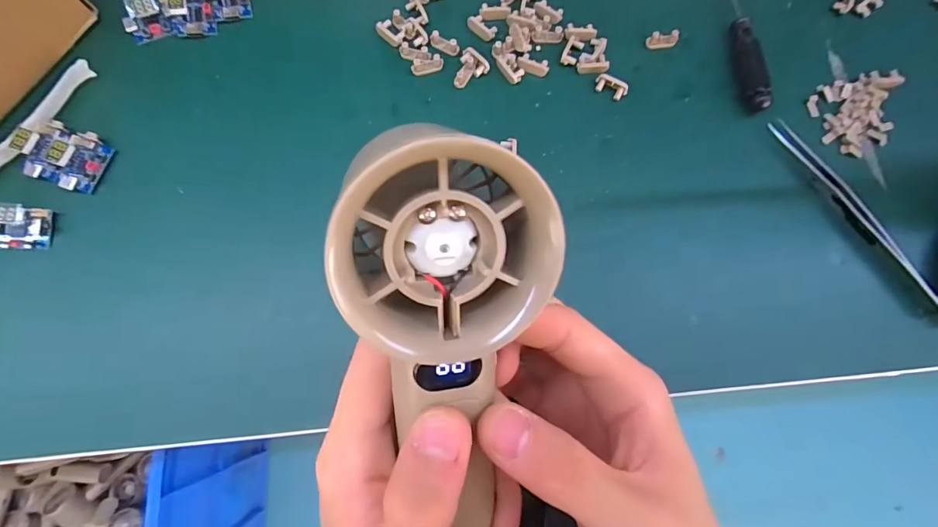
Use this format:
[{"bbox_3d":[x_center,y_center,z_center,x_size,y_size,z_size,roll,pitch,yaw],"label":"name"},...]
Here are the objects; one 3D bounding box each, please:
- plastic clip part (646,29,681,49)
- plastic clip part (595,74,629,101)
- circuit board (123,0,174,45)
[{"bbox_3d":[0.120,-0.138,0.268,0.021,0.009,0.007,-4,77,-2],"label":"plastic clip part"},{"bbox_3d":[0.086,-0.106,0.263,0.020,0.005,0.010,25,78,5],"label":"plastic clip part"},{"bbox_3d":[-0.195,-0.146,0.263,0.025,0.017,0.017,-20,78,-6],"label":"circuit board"}]

